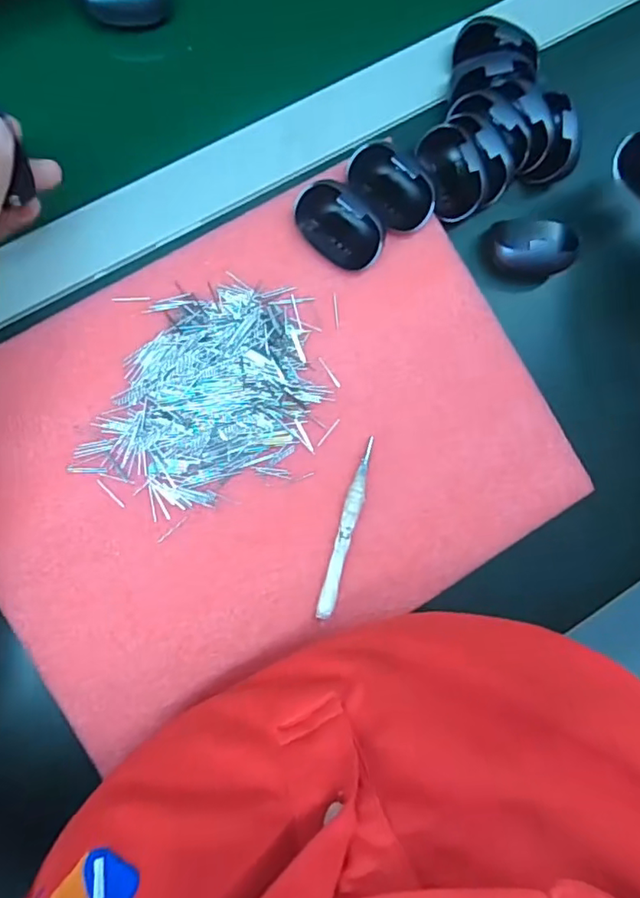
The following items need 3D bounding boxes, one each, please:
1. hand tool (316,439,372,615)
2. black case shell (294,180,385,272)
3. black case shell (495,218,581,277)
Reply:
[{"bbox_3d":[0.016,0.048,0.347,0.010,0.011,0.109,16,84,-7],"label":"hand tool"},{"bbox_3d":[0.013,-0.137,0.347,0.058,0.016,0.034,36,124,-6],"label":"black case shell"},{"bbox_3d":[0.139,-0.128,0.371,0.055,0.018,0.033,0,86,-9],"label":"black case shell"}]

